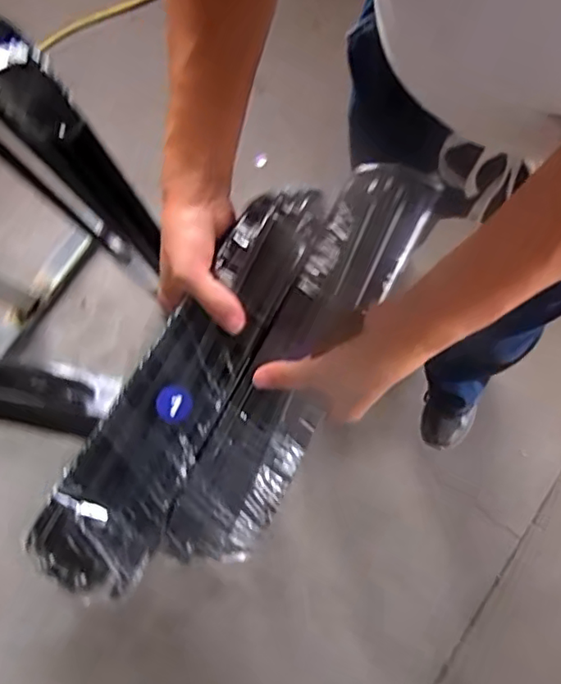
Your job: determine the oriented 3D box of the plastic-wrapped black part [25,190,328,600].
[{"bbox_3d":[-0.067,0.032,0.434,0.076,0.029,0.327,30,86,7],"label":"plastic-wrapped black part"}]

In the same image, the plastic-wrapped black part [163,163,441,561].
[{"bbox_3d":[0.018,0.009,0.442,0.065,0.028,0.328,27,82,7],"label":"plastic-wrapped black part"}]

